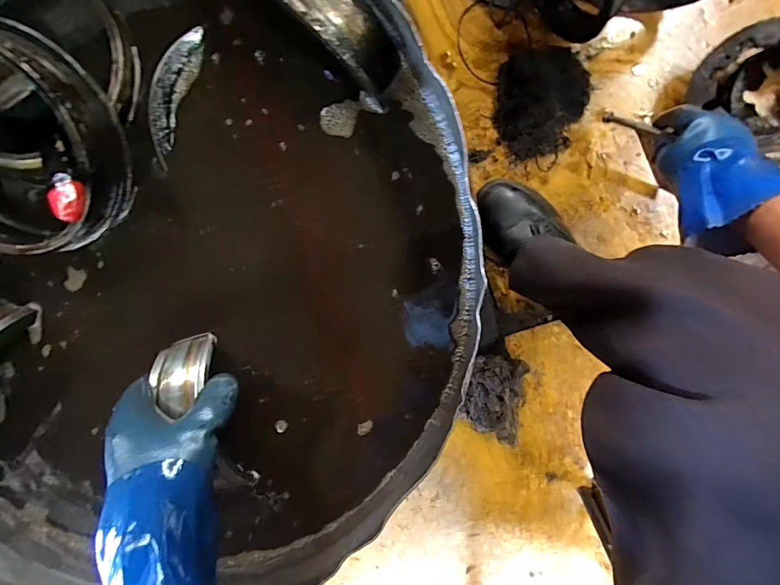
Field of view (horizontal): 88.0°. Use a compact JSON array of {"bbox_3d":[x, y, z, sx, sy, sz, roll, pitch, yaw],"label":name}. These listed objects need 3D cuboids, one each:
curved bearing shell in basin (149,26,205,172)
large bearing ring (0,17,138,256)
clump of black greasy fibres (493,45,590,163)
[{"bbox_3d":[-0.185,-0.166,0.340,0.027,0.014,0.113,23,98,3],"label":"curved bearing shell in basin"},{"bbox_3d":[-0.307,-0.113,0.324,0.176,0.057,0.176,-4,119,-7],"label":"large bearing ring"},{"bbox_3d":[0.241,-0.300,0.634,0.142,0.054,0.151,1,96,5],"label":"clump of black greasy fibres"}]

